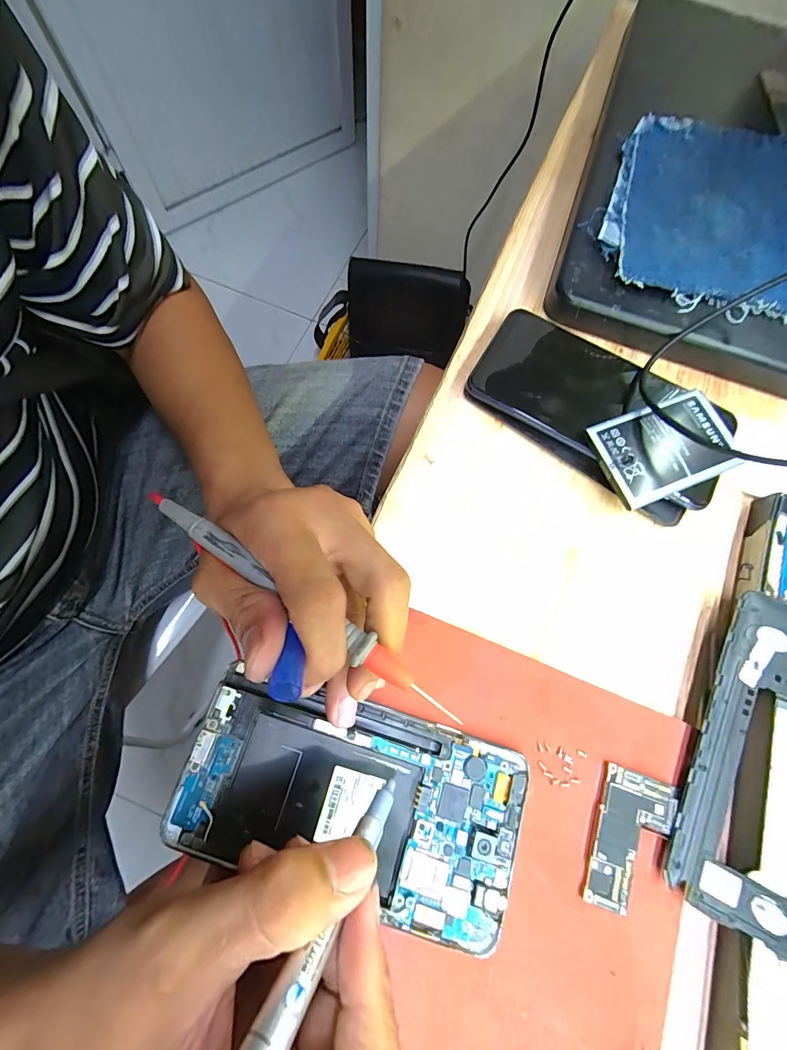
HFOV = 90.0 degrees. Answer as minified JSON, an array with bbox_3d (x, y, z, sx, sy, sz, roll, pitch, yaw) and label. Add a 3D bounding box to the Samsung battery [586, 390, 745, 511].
[{"bbox_3d":[0.156,-0.044,0.227,0.078,0.008,0.050,-21,77,-9],"label":"Samsung battery"}]

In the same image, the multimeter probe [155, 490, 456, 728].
[{"bbox_3d":[-0.041,0.027,0.154,0.151,0.009,0.010,32,75,10],"label":"multimeter probe"}]

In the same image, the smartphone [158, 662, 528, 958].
[{"bbox_3d":[-0.018,0.121,0.174,0.147,0.005,0.075,15,73,2],"label":"smartphone"}]

